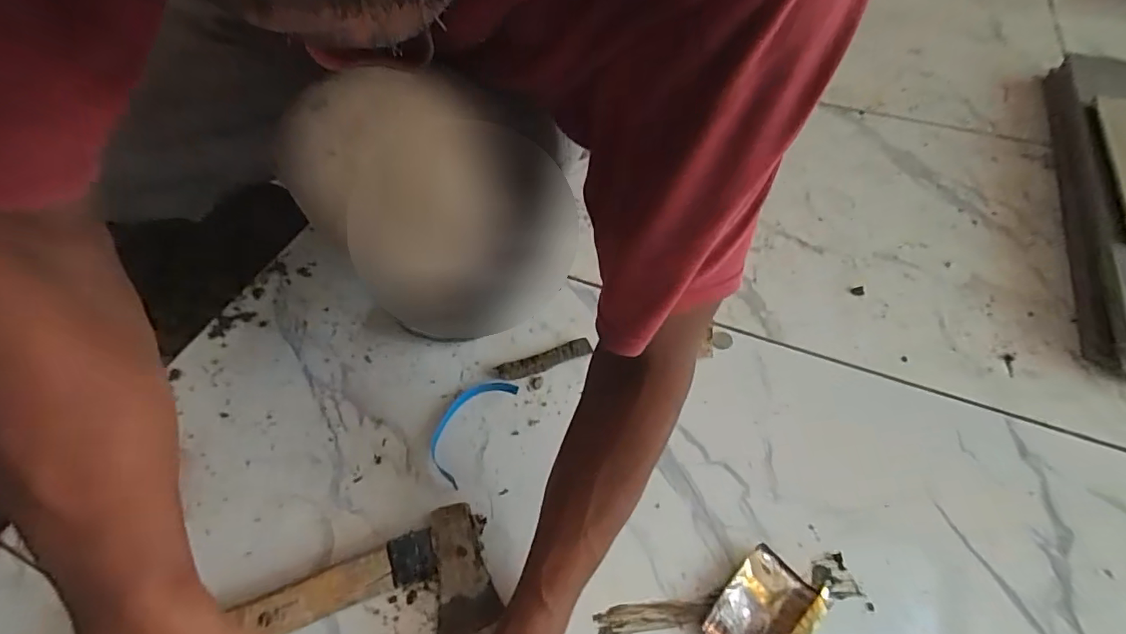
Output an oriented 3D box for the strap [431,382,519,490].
[{"bbox_3d":[-0.099,0.109,0.513,0.056,0.008,0.115,25,60,18],"label":"strap"}]

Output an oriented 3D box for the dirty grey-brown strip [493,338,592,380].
[{"bbox_3d":[-0.022,0.049,0.555,0.108,0.013,0.024,-17,56,-9],"label":"dirty grey-brown strip"}]

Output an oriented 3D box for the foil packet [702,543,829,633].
[{"bbox_3d":[0.158,0.245,0.401,0.062,0.023,0.104,37,64,25],"label":"foil packet"}]

